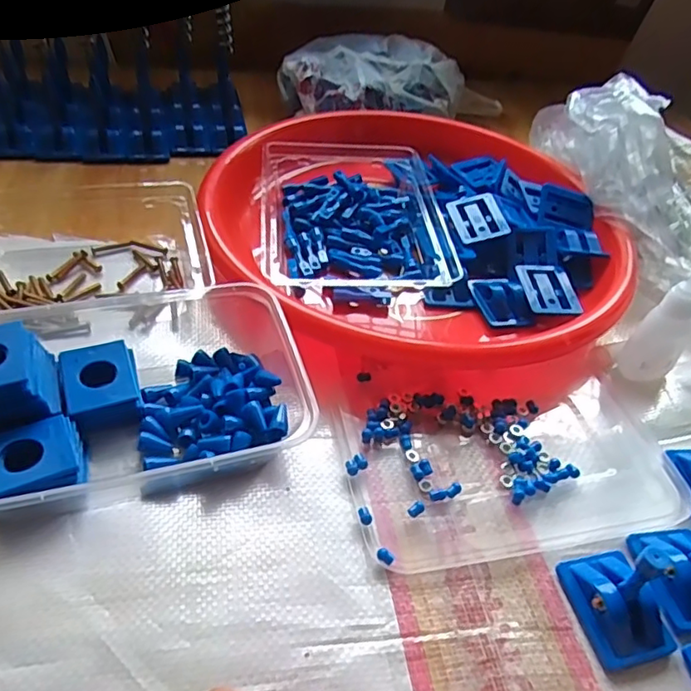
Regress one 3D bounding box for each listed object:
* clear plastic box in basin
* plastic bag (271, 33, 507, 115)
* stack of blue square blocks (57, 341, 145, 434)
[{"bbox_3d":[0.002,-0.090,0.411,0.127,0.034,0.169,-1,45,-8],"label":"clear plastic box in basin"},{"bbox_3d":[0.053,-0.251,0.564,0.233,0.064,0.112,-2,45,-9],"label":"plastic bag"},{"bbox_3d":[-0.124,0.022,0.295,0.034,0.023,0.043,-14,48,-20],"label":"stack of blue square blocks"}]

